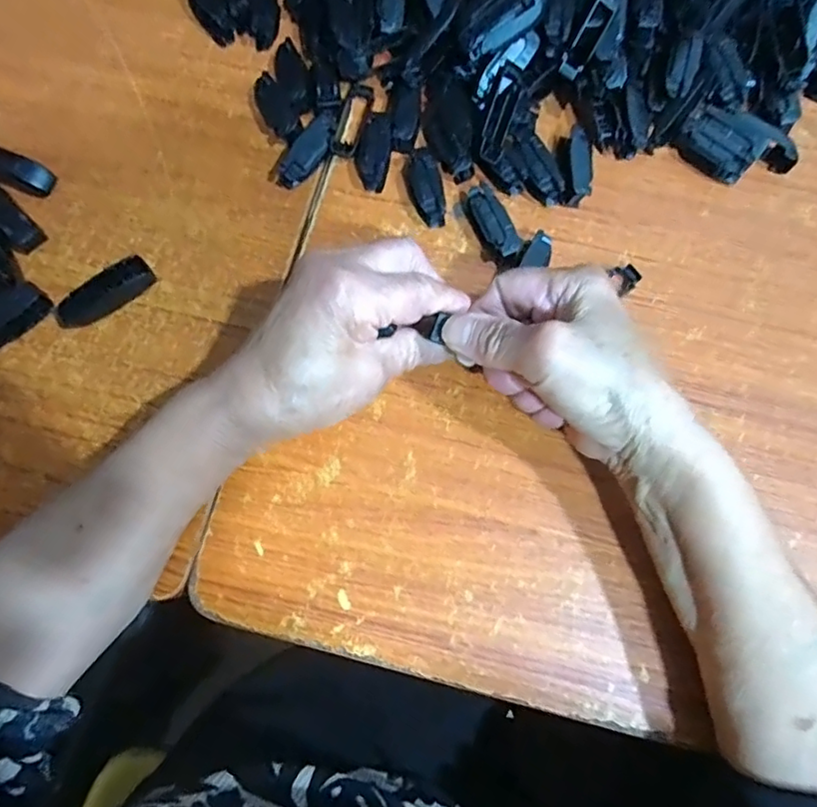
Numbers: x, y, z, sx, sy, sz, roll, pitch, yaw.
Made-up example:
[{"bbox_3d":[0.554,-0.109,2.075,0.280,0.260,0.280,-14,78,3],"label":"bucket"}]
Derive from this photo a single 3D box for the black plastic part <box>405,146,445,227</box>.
[{"bbox_3d":[0.010,-0.132,0.360,0.019,0.019,0.044,-12,75,-4],"label":"black plastic part"}]

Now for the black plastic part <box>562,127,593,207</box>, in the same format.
[{"bbox_3d":[0.104,-0.147,0.365,0.017,0.018,0.046,5,75,1],"label":"black plastic part"}]

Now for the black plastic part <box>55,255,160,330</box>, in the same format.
[{"bbox_3d":[-0.178,-0.063,0.344,0.060,0.017,0.016,-32,77,-9],"label":"black plastic part"}]

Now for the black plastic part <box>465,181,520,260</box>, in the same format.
[{"bbox_3d":[0.049,-0.106,0.354,0.021,0.018,0.047,-27,77,-8],"label":"black plastic part"}]

